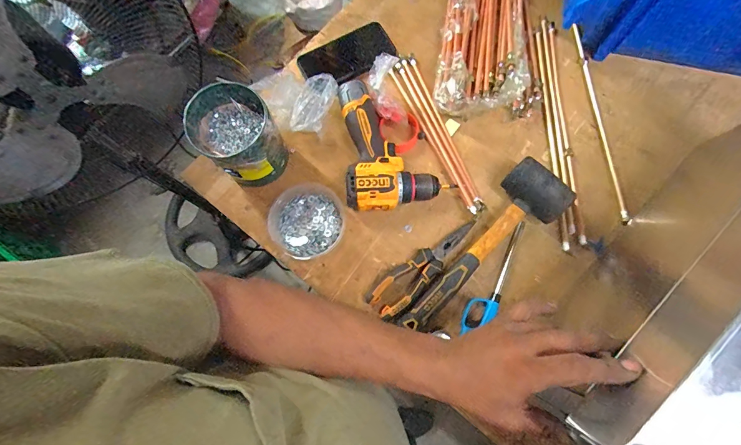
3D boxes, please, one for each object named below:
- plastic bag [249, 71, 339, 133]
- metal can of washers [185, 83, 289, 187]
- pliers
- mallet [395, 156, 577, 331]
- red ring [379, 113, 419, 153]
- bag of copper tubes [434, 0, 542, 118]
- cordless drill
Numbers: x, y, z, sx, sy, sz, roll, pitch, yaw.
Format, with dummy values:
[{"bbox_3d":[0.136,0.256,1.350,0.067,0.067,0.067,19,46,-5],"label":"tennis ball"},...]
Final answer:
[{"bbox_3d":[-0.117,-0.207,0.568,0.110,0.054,0.109,32,80,8],"label":"plastic bag"},{"bbox_3d":[-0.192,-0.125,0.528,0.106,0.123,0.110,-38,79,-7],"label":"metal can of washers"},{"bbox_3d":[0.082,0.068,0.533,0.194,0.023,0.050,-40,79,-7],"label":"pliers"},{"bbox_3d":[0.163,0.042,0.506,0.097,0.057,0.313,42,81,10],"label":"mallet"},{"bbox_3d":[0.051,-0.147,0.573,0.065,0.027,0.062,0,77,1],"label":"red ring"},{"bbox_3d":[0.213,-0.357,0.612,0.172,0.050,0.377,7,77,3],"label":"bag of copper tubes"},{"bbox_3d":[0.026,-0.126,0.559,0.148,0.058,0.206,-12,77,-1],"label":"cordless drill"}]

